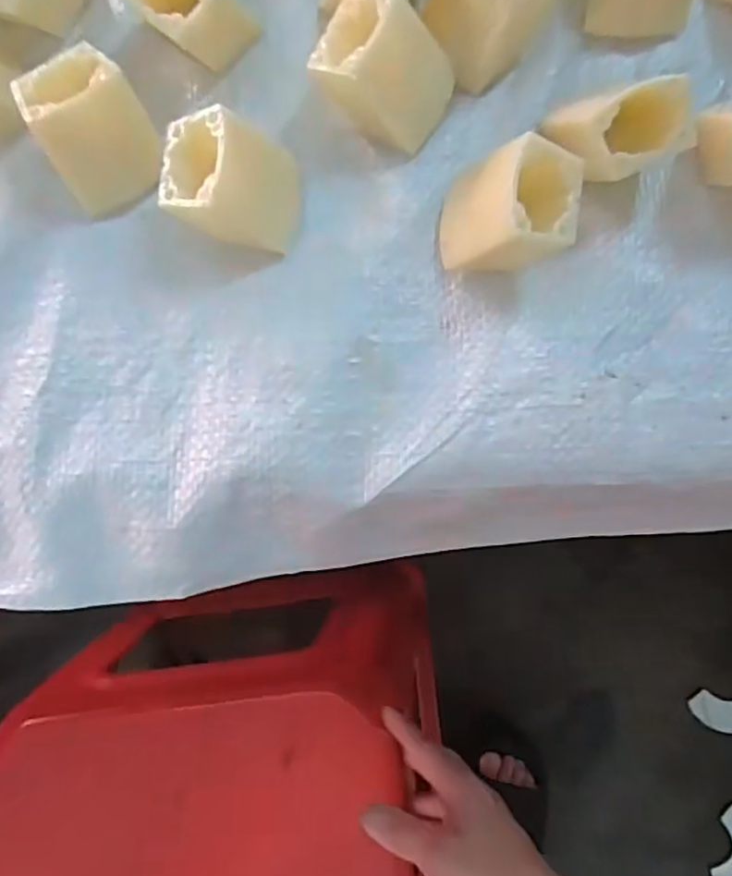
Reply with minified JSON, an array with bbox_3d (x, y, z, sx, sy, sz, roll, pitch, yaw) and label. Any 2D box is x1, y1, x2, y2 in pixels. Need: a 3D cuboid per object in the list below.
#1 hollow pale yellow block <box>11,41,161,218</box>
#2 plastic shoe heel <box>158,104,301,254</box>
[{"bbox_3d":[-0.097,-0.110,0.238,0.035,0.047,0.018,-37,49,-9],"label":"hollow pale yellow block"},{"bbox_3d":[-0.047,-0.088,0.236,0.037,0.036,0.043,7,85,14],"label":"plastic shoe heel"}]

